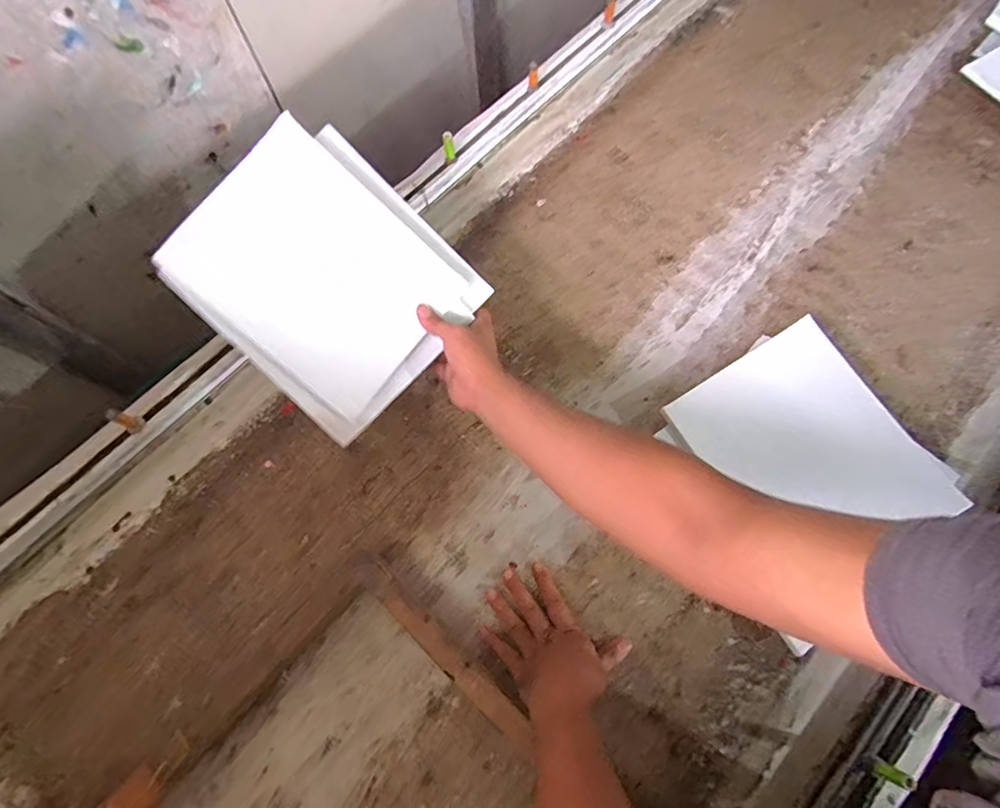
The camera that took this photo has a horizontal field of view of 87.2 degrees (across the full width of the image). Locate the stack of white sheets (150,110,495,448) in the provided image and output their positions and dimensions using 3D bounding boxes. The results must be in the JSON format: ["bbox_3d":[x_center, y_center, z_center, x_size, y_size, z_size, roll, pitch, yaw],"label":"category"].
[{"bbox_3d":[-0.193,-0.144,0.584,0.297,0.024,0.250,44,82,-7],"label":"stack of white sheets"}]

